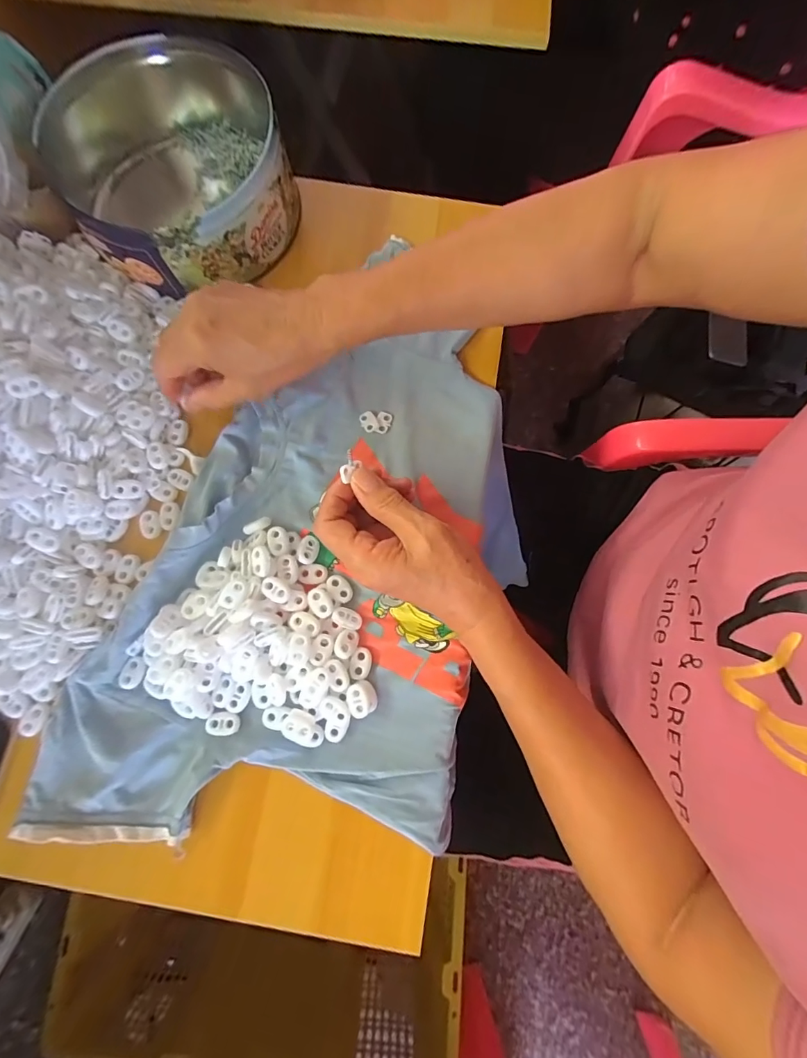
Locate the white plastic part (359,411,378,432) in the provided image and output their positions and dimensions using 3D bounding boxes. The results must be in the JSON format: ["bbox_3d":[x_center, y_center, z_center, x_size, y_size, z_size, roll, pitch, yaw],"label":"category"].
[{"bbox_3d":[-0.028,-0.088,0.363,0.012,0.004,0.017,-25,78,-6],"label":"white plastic part"}]

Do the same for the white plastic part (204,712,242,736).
[{"bbox_3d":[-0.126,0.135,0.304,0.023,0.004,0.014,-1,77,-1],"label":"white plastic part"}]

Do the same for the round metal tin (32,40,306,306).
[{"bbox_3d":[-0.193,-0.311,0.385,0.177,0.081,0.205,-24,78,-6],"label":"round metal tin"}]

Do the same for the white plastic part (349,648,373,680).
[{"bbox_3d":[-0.031,0.097,0.318,0.014,0.004,0.022,15,77,3],"label":"white plastic part"}]

